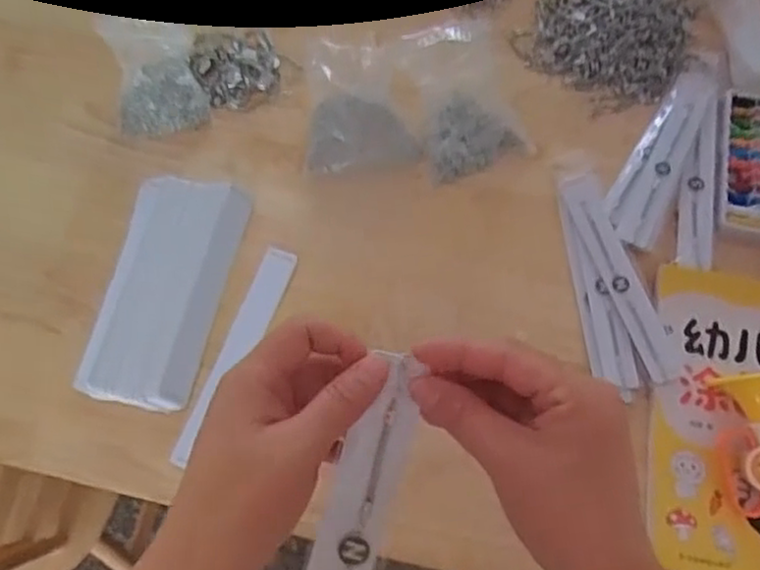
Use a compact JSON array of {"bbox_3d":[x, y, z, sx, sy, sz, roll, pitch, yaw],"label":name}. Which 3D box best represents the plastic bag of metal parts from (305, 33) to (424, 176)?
[{"bbox_3d":[-0.024,-0.174,0.678,0.107,0.048,0.121,-12,68,-7],"label":"plastic bag of metal parts"}]

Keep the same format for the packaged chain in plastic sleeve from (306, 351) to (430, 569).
[{"bbox_3d":[-0.017,0.134,0.334,0.034,0.009,0.207,17,99,5],"label":"packaged chain in plastic sleeve"}]

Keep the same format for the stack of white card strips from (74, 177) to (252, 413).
[{"bbox_3d":[-0.187,0.000,0.606,0.093,0.031,0.202,13,67,3],"label":"stack of white card strips"}]

